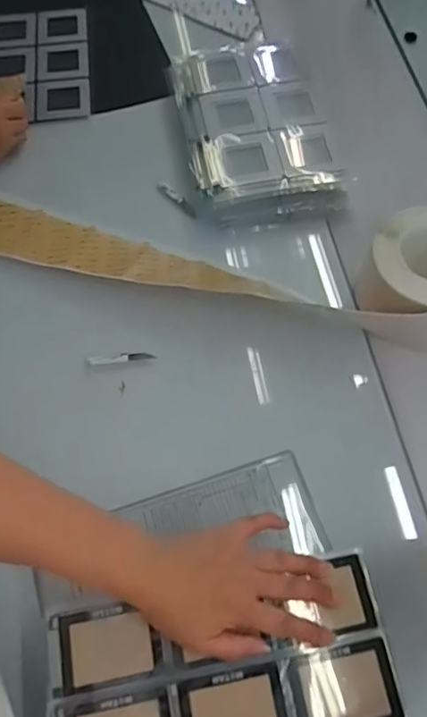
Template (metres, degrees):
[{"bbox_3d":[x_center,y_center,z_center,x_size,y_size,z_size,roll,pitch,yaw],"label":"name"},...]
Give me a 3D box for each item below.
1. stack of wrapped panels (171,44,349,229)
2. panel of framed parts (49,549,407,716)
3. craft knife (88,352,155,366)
[{"bbox_3d":[0.054,-0.335,0.720,0.198,0.074,0.300,-10,66,-4],"label":"stack of wrapped panels"},{"bbox_3d":[0.007,0.261,0.430,0.285,0.018,0.133,-7,66,-4],"label":"panel of framed parts"},{"bbox_3d":[-0.113,0.000,0.623,0.081,0.007,0.010,-3,66,0],"label":"craft knife"}]

